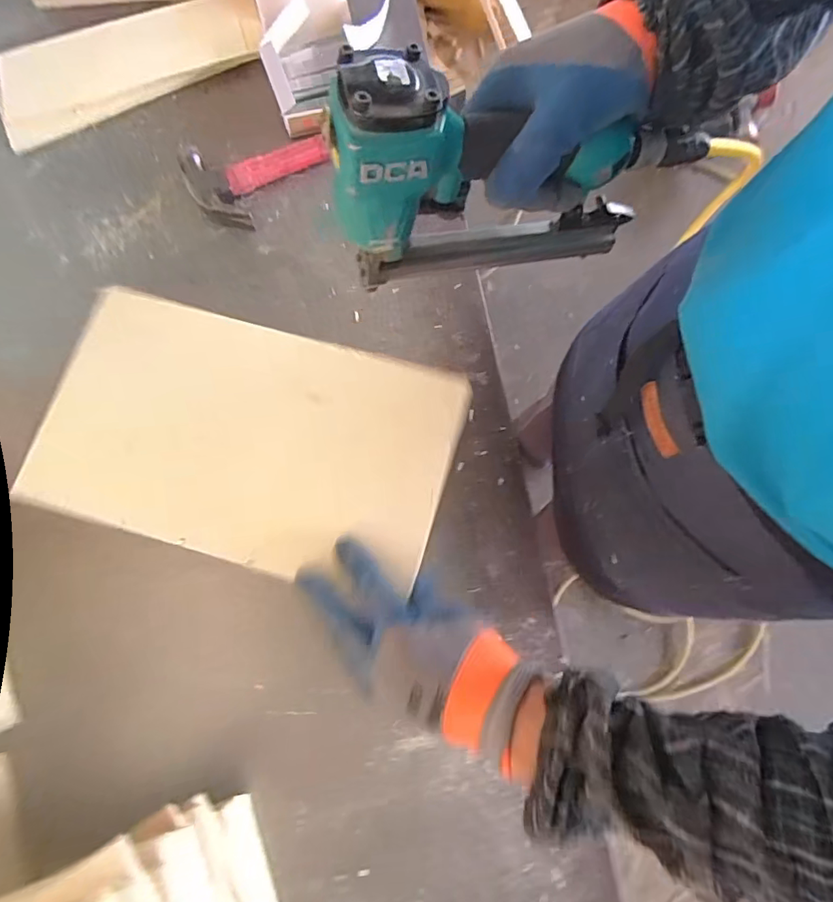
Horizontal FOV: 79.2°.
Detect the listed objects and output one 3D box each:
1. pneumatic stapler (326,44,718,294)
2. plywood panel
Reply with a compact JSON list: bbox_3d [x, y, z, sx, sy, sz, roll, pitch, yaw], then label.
[{"bbox_3d":[0.077,-0.183,0.333,0.254,0.161,0.053,-11,78,-2],"label":"pneumatic stapler"},{"bbox_3d":[-0.145,-0.014,0.437,0.344,0.013,0.200,15,78,3],"label":"plywood panel"}]

